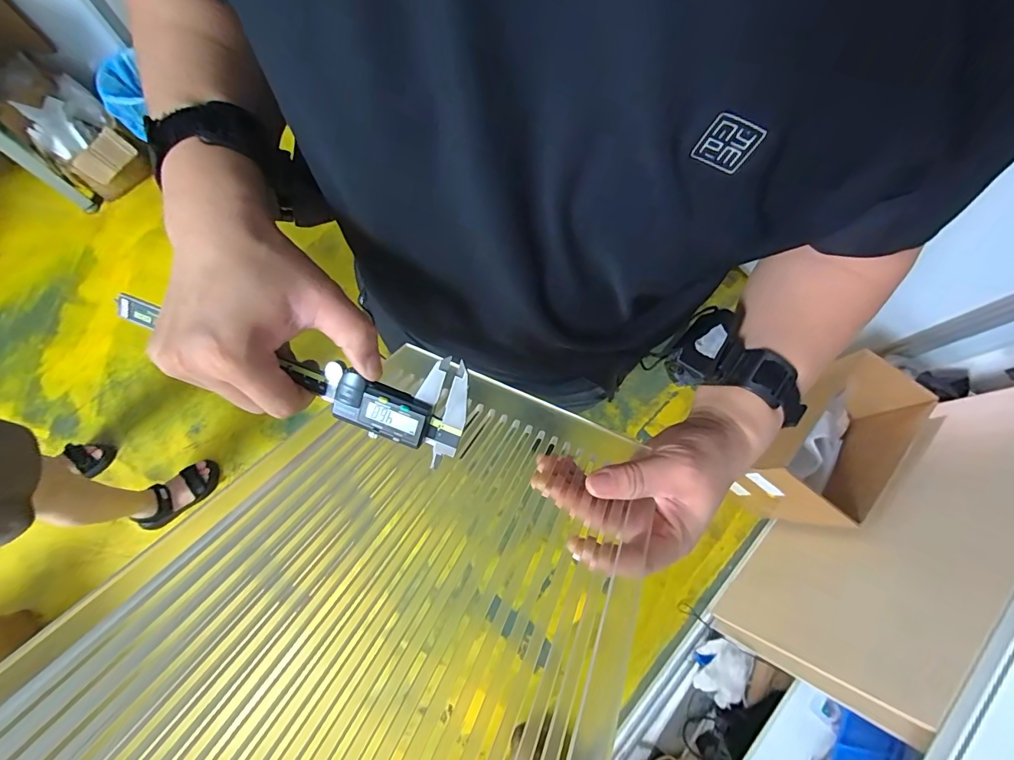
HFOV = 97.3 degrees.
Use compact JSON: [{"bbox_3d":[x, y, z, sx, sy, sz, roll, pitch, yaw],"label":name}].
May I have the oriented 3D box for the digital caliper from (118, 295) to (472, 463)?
[{"bbox_3d":[-0.129,-0.022,0.273,0.227,0.014,0.065,26,100,3],"label":"digital caliper"}]

